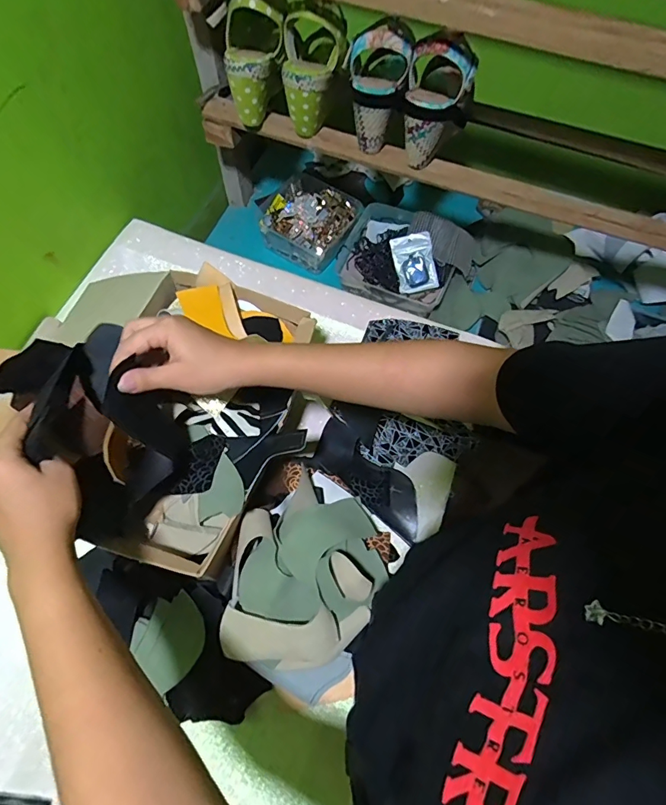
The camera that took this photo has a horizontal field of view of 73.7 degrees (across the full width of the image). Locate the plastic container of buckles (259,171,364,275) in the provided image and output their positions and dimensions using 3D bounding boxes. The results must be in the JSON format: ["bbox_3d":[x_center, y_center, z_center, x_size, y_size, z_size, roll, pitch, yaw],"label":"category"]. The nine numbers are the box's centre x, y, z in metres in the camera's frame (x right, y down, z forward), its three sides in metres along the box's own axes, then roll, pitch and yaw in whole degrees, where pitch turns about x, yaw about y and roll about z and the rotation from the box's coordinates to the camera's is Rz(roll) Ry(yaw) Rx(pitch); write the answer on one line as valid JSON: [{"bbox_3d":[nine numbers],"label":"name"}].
[{"bbox_3d":[-0.042,-0.353,0.859,0.158,0.072,0.164,28,68,11],"label":"plastic container of buckles"}]

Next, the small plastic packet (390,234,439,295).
[{"bbox_3d":[0.144,-0.245,0.782,0.068,0.013,0.098,-11,98,14],"label":"small plastic packet"}]

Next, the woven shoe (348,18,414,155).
[{"bbox_3d":[0.058,-0.418,0.592,0.077,0.134,0.095,6,65,1],"label":"woven shoe"}]

